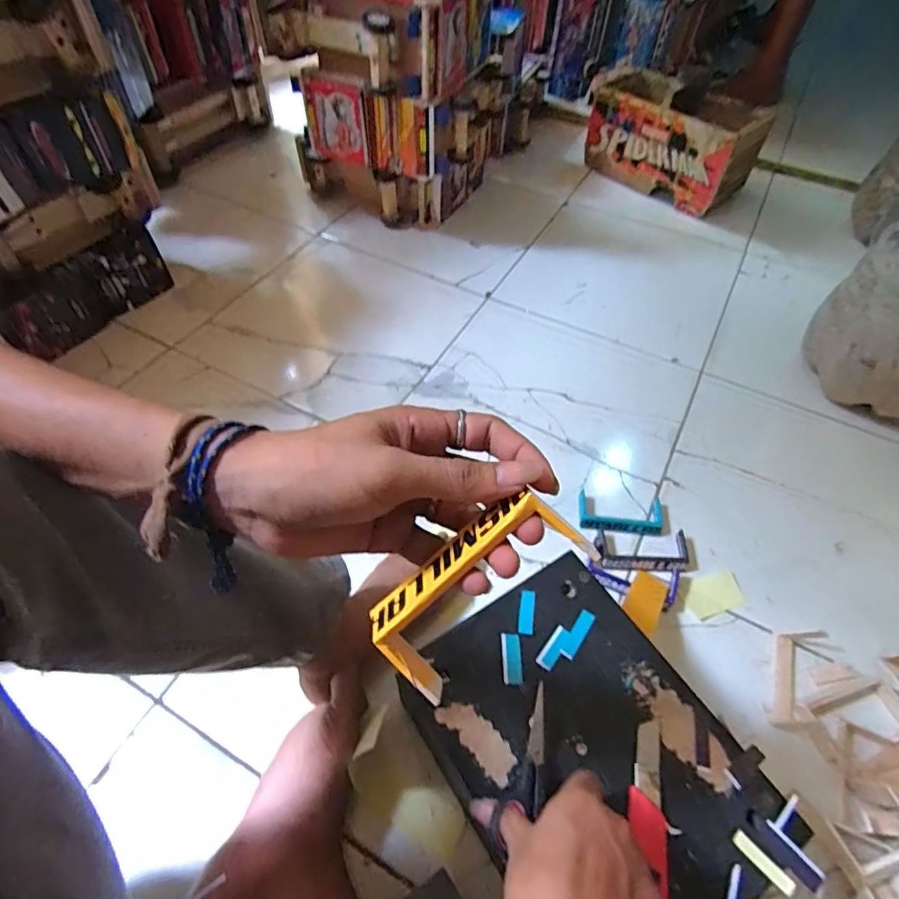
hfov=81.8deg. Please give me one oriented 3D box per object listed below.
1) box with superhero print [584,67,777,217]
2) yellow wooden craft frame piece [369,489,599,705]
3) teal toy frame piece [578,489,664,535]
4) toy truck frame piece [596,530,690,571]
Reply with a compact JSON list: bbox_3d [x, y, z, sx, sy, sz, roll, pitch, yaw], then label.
[{"bbox_3d":[0.503,-0.710,1.184,0.380,0.203,0.226,36,60,21],"label":"box with superhero print"},{"bbox_3d":[0.012,0.066,0.250,0.054,0.013,0.108,44,98,-1],"label":"yellow wooden craft frame piece"},{"bbox_3d":[0.230,0.085,0.696,0.112,0.012,0.060,8,54,4],"label":"teal toy frame piece"},{"bbox_3d":[0.248,0.129,0.662,0.114,0.013,0.052,2,54,-1],"label":"toy truck frame piece"}]

